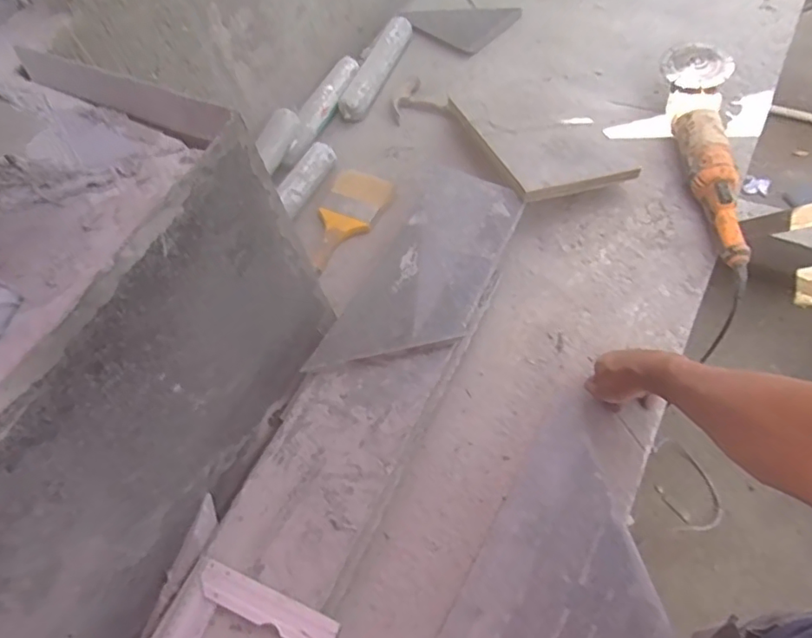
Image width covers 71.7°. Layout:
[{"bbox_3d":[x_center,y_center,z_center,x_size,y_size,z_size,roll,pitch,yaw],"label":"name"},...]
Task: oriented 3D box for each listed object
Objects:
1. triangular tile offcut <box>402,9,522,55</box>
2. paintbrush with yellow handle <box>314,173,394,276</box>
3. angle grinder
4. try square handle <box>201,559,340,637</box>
[{"bbox_3d":[0.116,-0.603,1.117,0.166,0.019,0.157,32,69,22],"label":"triangular tile offcut"},{"bbox_3d":[-0.102,-0.163,0.895,0.088,0.028,0.182,25,66,19],"label":"paintbrush with yellow handle"},{"bbox_3d":[0.452,-0.251,0.853,0.093,0.090,0.397,2,60,12],"label":"angle grinder"},{"bbox_3d":[-0.145,0.295,0.577,0.156,0.010,0.033,18,64,17],"label":"try square handle"}]

